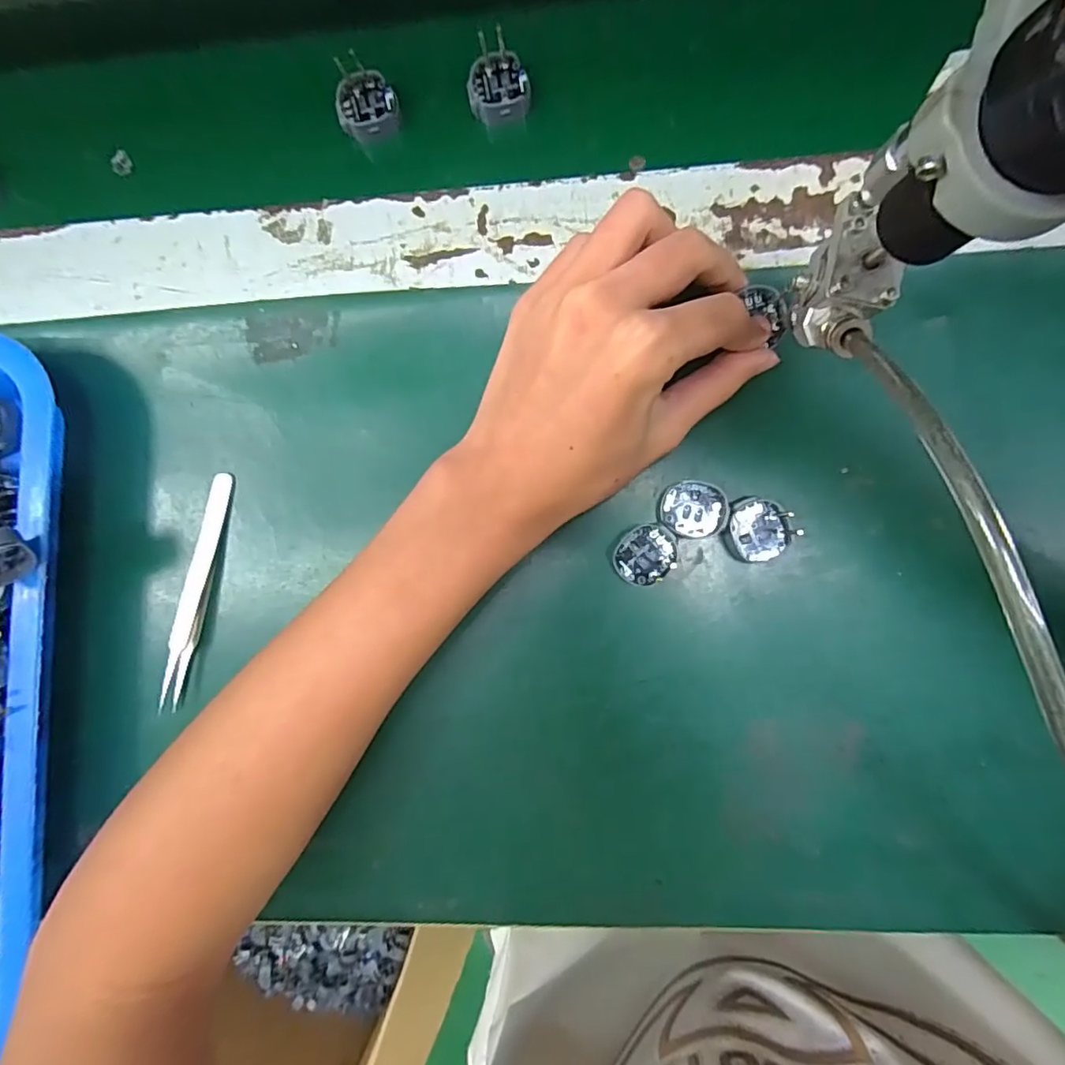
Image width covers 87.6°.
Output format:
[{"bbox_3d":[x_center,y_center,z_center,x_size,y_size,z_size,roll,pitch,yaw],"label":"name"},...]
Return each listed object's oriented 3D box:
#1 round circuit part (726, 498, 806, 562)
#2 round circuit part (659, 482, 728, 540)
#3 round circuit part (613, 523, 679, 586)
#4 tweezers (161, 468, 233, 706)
[{"bbox_3d":[0.100,-0.001,0.243,0.027,0.008,0.030,-43,86,3],"label":"round circuit part"},{"bbox_3d":[0.070,-0.010,0.245,0.029,0.006,0.025,-8,89,5],"label":"round circuit part"},{"bbox_3d":[0.050,0.010,0.247,0.027,0.009,0.026,0,89,5],"label":"round circuit part"},{"bbox_3d":[-0.160,0.028,0.265,0.010,0.011,0.113,13,90,5],"label":"tweezers"}]

